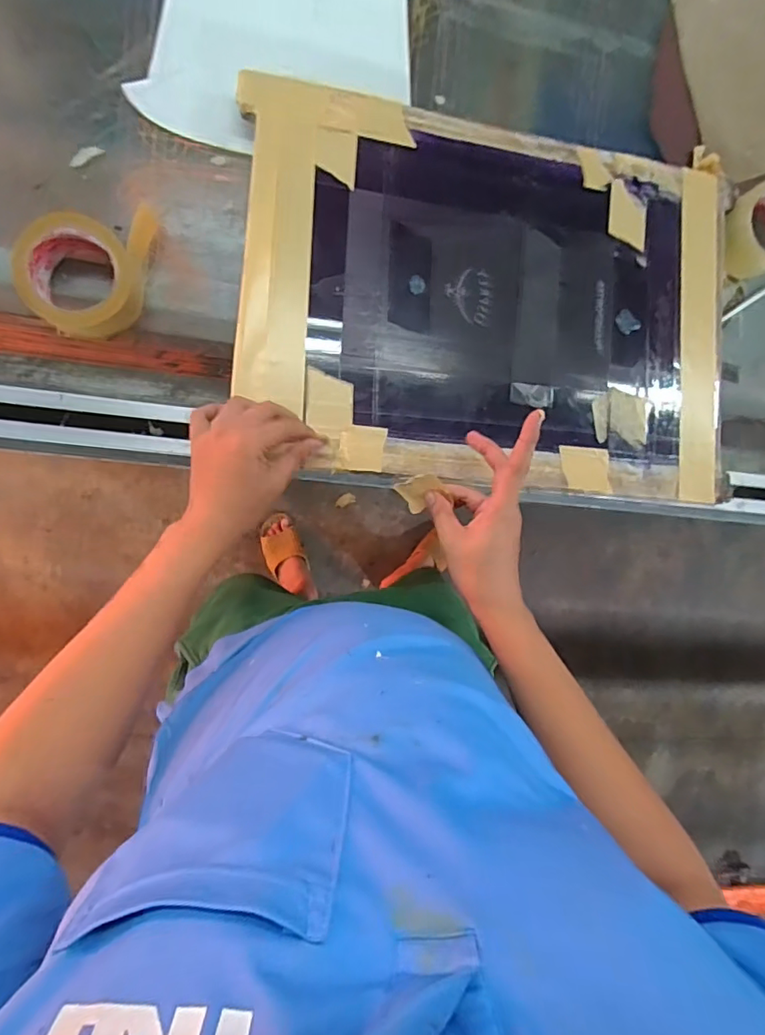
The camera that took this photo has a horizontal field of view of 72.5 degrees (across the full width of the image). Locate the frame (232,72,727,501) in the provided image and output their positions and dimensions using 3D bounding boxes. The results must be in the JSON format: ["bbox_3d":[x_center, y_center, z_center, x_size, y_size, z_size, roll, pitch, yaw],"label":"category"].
[{"bbox_3d":[0.128,-0.231,0.559,0.534,0.040,0.391,1,93,-9],"label":"frame"}]

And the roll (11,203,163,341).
[{"bbox_3d":[-0.294,-0.252,0.514,0.107,0.045,0.140,11,93,-11],"label":"roll"}]

